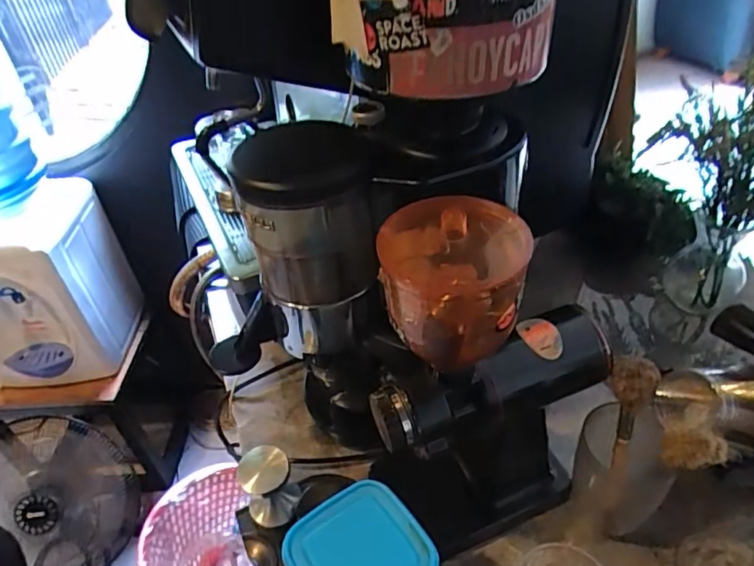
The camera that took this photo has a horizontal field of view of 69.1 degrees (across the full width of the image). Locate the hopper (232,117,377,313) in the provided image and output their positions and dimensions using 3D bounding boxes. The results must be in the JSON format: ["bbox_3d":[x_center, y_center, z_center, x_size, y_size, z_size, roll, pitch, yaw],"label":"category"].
[{"bbox_3d":[-0.066,-0.059,0.508,0.108,0.141,0.119,-14,40,-7],"label":"hopper"}]

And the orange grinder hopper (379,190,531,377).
[{"bbox_3d":[0.057,0.002,0.405,0.100,0.126,0.087,-1,40,8],"label":"orange grinder hopper"}]

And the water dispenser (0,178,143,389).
[{"bbox_3d":[-0.831,-0.008,1.368,0.308,0.420,0.356,-7,39,1],"label":"water dispenser"}]

